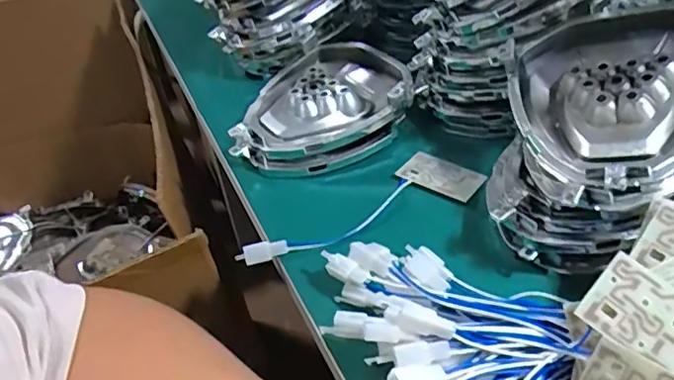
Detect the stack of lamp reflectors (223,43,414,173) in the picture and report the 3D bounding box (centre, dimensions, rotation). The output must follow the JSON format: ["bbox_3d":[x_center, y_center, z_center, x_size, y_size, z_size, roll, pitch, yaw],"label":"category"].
[{"bbox_3d":[-0.005,-0.076,0.493,0.139,0.049,0.147,4,44,11],"label":"stack of lamp reflectors"}]

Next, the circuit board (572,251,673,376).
[{"bbox_3d":[0.153,0.063,0.280,0.060,0.005,0.039,39,85,17],"label":"circuit board"}]

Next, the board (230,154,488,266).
[{"bbox_3d":[0.023,0.017,0.418,0.185,0.010,0.056,-28,47,-22],"label":"board"}]

